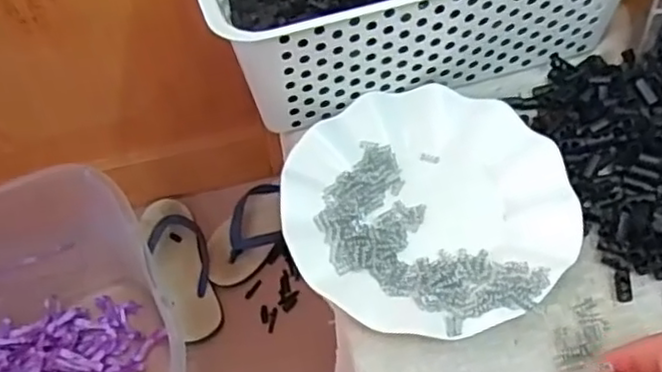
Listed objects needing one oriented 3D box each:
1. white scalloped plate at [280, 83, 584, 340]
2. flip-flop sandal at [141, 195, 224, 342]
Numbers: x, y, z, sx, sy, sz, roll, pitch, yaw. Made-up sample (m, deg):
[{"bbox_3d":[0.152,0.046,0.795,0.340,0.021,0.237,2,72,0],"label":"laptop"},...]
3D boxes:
[{"bbox_3d":[0.063,0.013,0.445,0.181,0.021,0.177,-1,56,2],"label":"white scalloped plate"},{"bbox_3d":[-0.216,0.112,0.986,0.079,0.030,0.233,-22,58,-11],"label":"flip-flop sandal"}]

